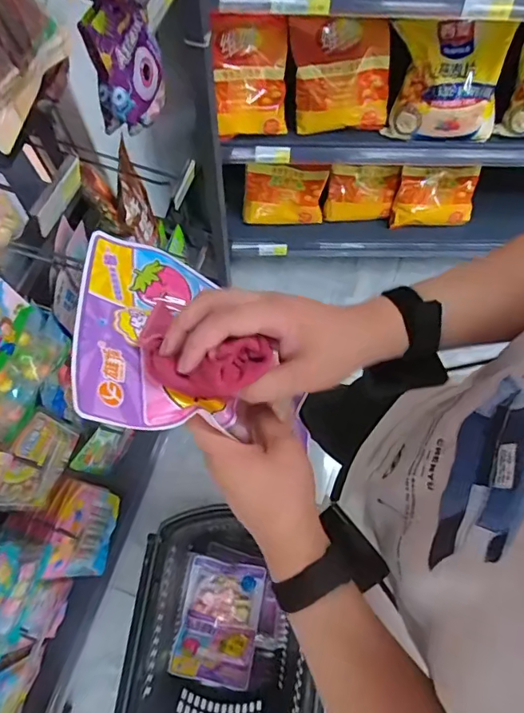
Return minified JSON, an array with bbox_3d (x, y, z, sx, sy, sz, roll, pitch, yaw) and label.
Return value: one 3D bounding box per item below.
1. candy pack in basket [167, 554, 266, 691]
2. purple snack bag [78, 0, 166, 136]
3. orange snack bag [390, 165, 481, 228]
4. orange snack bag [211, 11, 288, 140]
[{"bbox_3d":[-0.103,0.645,1.178,0.185,0.026,0.268,11,71,2],"label":"candy pack in basket"},{"bbox_3d":[-0.192,-0.417,0.693,0.063,0.180,0.117,14,71,3],"label":"purple snack bag"},{"bbox_3d":[0.502,-0.462,1.405,0.238,0.140,0.116,-3,71,-3],"label":"orange snack bag"},{"bbox_3d":[-0.027,-0.621,1.072,0.159,0.233,0.046,-2,39,0],"label":"orange snack bag"}]

